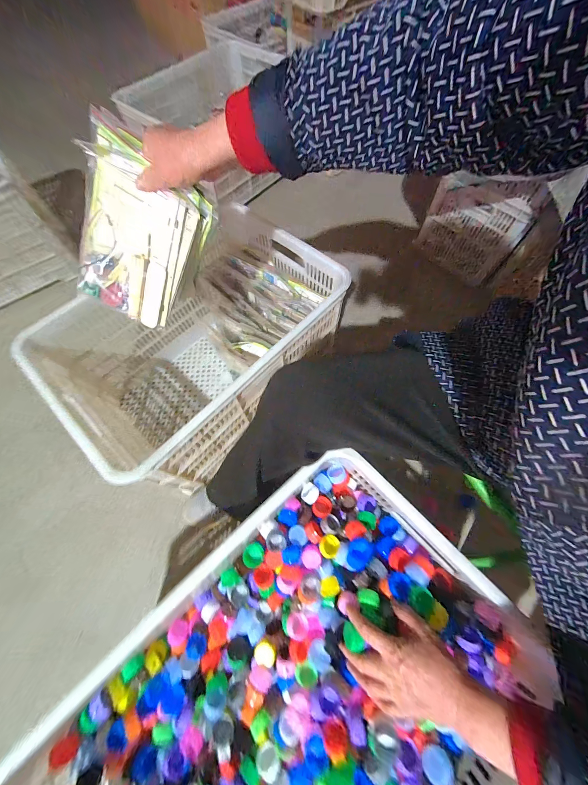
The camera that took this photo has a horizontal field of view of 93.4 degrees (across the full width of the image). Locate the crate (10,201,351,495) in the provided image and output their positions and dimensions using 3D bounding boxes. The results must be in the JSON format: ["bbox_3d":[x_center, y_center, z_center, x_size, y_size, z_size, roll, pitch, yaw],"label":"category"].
[{"bbox_3d":[-0.213,-0.111,0.714,0.412,0.316,0.599,38,73,15],"label":"crate"}]

